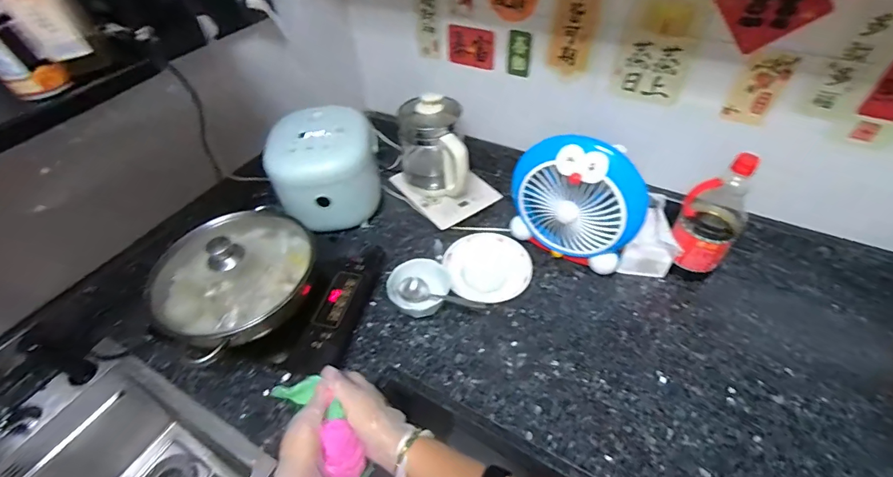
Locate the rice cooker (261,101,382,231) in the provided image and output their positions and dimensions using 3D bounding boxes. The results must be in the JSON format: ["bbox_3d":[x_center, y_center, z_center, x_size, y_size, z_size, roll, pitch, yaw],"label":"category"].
[{"bbox_3d":[-0.253,-0.159,0.877,0.198,0.174,0.250,-8,47,-5],"label":"rice cooker"}]

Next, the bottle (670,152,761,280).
[{"bbox_3d":[0.480,-0.042,0.724,0.097,0.254,0.111,31,55,27],"label":"bottle"}]

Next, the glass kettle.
[{"bbox_3d":[-0.030,-0.186,0.875,0.133,0.195,0.153,-5,47,-2],"label":"glass kettle"}]

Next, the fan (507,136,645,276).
[{"bbox_3d":[0.251,-0.073,0.767,0.229,0.250,0.112,27,54,25],"label":"fan"}]

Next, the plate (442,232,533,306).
[{"bbox_3d":[0.081,0.056,0.805,0.159,0.032,0.161,-1,47,1],"label":"plate"}]

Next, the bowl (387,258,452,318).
[{"bbox_3d":[-0.053,0.096,0.753,0.107,0.066,0.116,-1,47,1],"label":"bowl"}]

